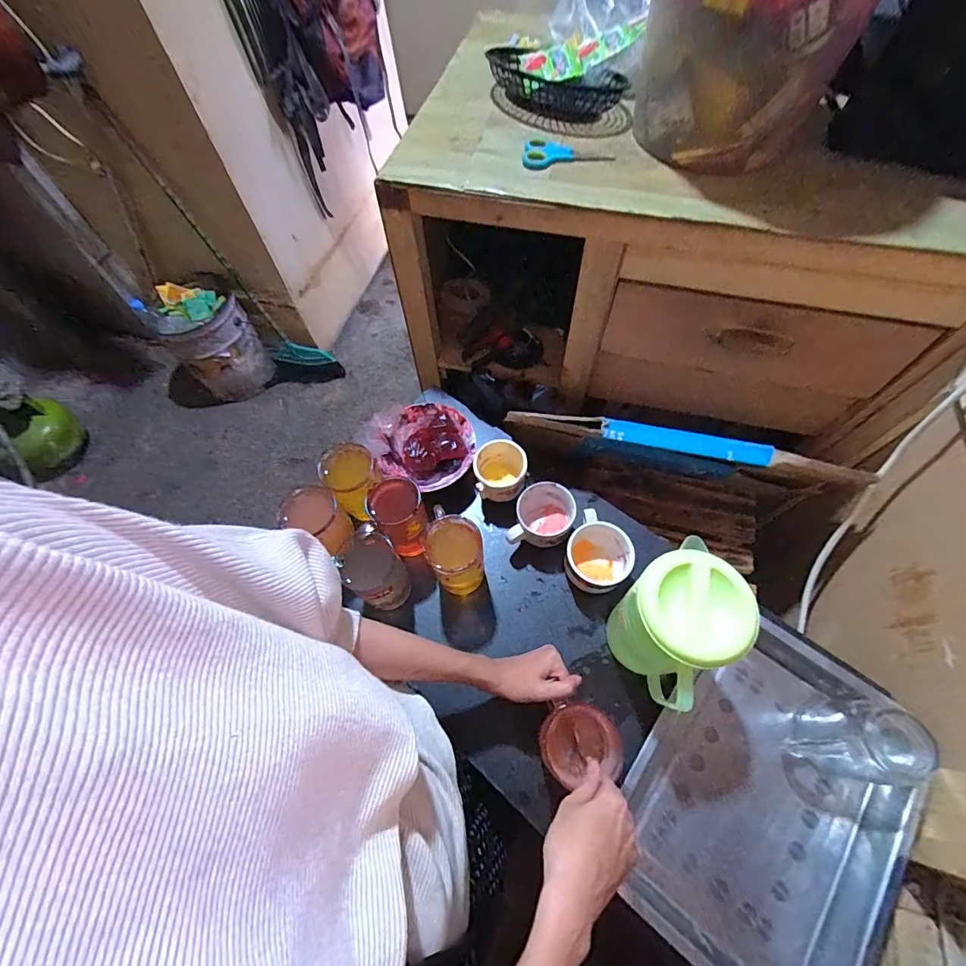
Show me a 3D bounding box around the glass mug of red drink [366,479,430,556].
[{"bbox_3d":[-0.112,0.046,0.618,0.065,0.134,0.072,-22,63,-7],"label":"glass mug of red drink"}]

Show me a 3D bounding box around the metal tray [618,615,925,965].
[{"bbox_3d":[0.322,0.347,0.515,0.266,0.060,0.364,34,70,20],"label":"metal tray"}]

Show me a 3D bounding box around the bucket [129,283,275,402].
[{"bbox_3d":[-0.986,-0.516,1.651,0.275,0.314,0.367,-41,66,-16],"label":"bucket"}]

